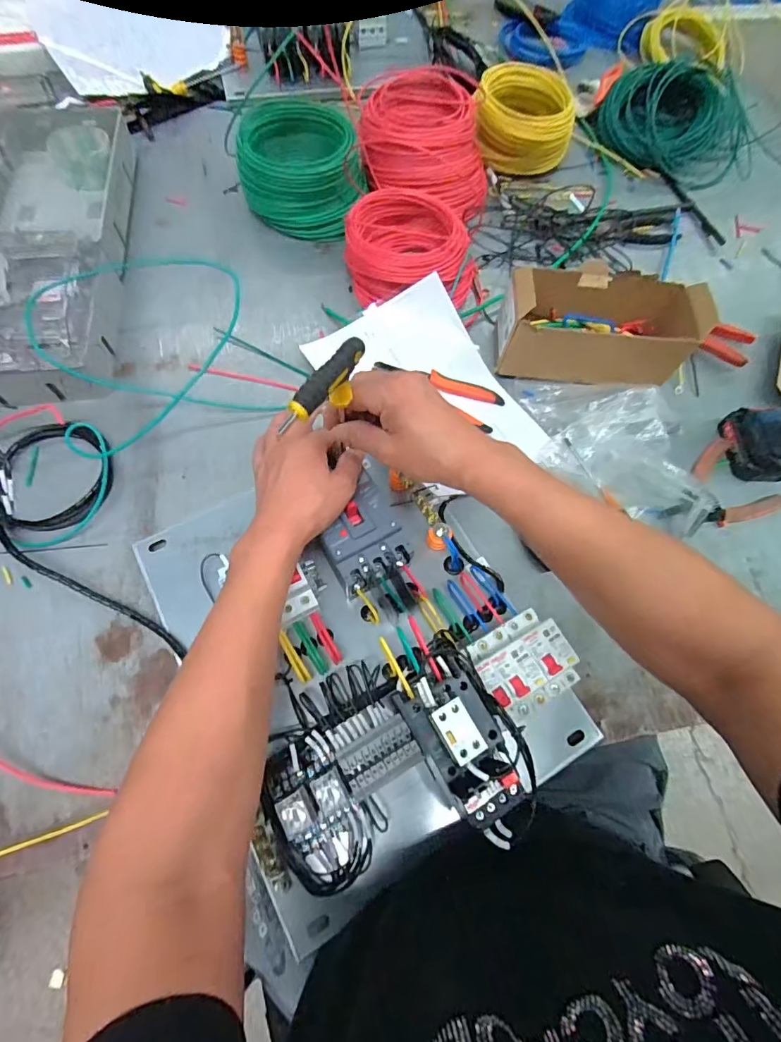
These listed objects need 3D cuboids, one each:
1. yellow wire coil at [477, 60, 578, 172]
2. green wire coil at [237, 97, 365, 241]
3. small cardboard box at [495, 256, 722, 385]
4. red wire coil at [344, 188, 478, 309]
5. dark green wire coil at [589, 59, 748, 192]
[{"bbox_3d":[0.221,-0.663,0.782,0.163,0.082,0.148,10,68,1],"label":"yellow wire coil"},{"bbox_3d":[-0.128,-0.513,0.690,0.182,0.103,0.135,25,69,7],"label":"green wire coil"},{"bbox_3d":[0.266,-0.254,0.609,0.236,0.093,0.116,6,68,-1],"label":"small cardboard box"},{"bbox_3d":[0.031,-0.375,0.660,0.180,0.071,0.145,-5,68,-5],"label":"red wire coil"},{"bbox_3d":[0.507,-0.700,0.797,0.213,0.106,0.213,1,68,-3],"label":"dark green wire coil"}]

